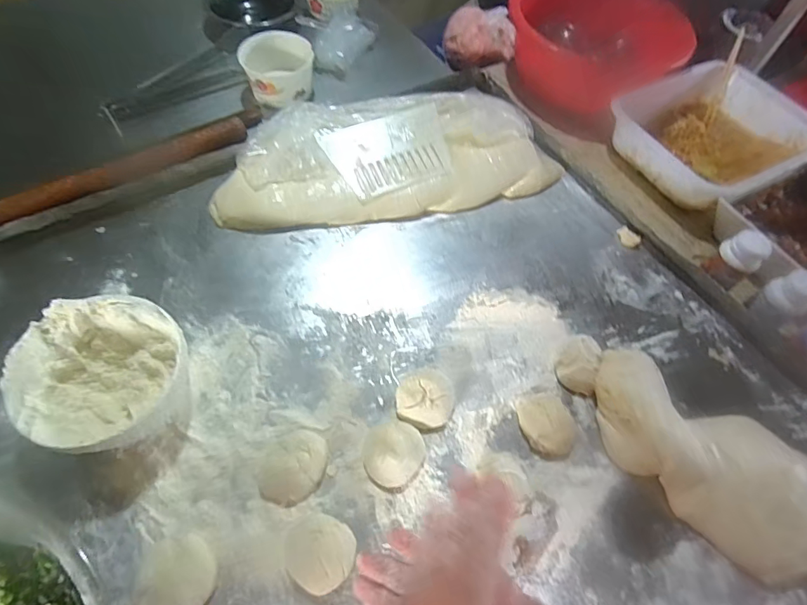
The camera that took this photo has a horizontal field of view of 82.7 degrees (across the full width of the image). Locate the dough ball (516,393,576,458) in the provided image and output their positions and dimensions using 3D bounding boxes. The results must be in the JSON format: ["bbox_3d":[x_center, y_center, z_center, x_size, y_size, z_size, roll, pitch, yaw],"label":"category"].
[{"bbox_3d":[0.162,0.133,0.508,0.059,0.025,0.069,-6,61,-6],"label":"dough ball"}]

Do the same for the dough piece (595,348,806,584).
[{"bbox_3d":[0.323,0.164,0.490,0.266,0.040,0.137,37,66,17],"label":"dough piece"}]

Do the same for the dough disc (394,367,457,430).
[{"bbox_3d":[0.027,0.105,0.516,0.063,0.024,0.070,29,64,13],"label":"dough disc"}]

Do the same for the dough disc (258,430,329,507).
[{"bbox_3d":[-0.113,0.168,0.470,0.062,0.021,0.075,30,64,13],"label":"dough disc"}]

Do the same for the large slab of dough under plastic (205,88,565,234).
[{"bbox_3d":[-0.027,-0.222,0.672,0.497,0.074,0.193,-12,62,-9],"label":"large slab of dough under plastic"}]

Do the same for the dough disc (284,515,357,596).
[{"bbox_3d":[-0.081,0.240,0.439,0.067,0.022,0.062,1,61,-2],"label":"dough disc"}]

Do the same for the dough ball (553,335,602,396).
[{"bbox_3d":[0.205,0.072,0.544,0.046,0.028,0.063,17,62,6],"label":"dough ball"}]

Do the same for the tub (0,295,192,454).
[{"bbox_3d":[-0.301,0.080,0.475,0.151,0.095,0.148,1,61,-2],"label":"tub"}]

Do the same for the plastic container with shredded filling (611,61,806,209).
[{"bbox_3d":[0.524,-0.275,0.772,0.302,0.080,0.233,-27,65,-18],"label":"plastic container with shredded filling"}]

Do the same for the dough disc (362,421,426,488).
[{"bbox_3d":[-0.010,0.154,0.477,0.061,0.029,0.064,1,61,-2],"label":"dough disc"}]

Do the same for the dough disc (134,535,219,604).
[{"bbox_3d":[-0.212,0.256,0.426,0.073,0.017,0.067,1,61,-2],"label":"dough disc"}]

